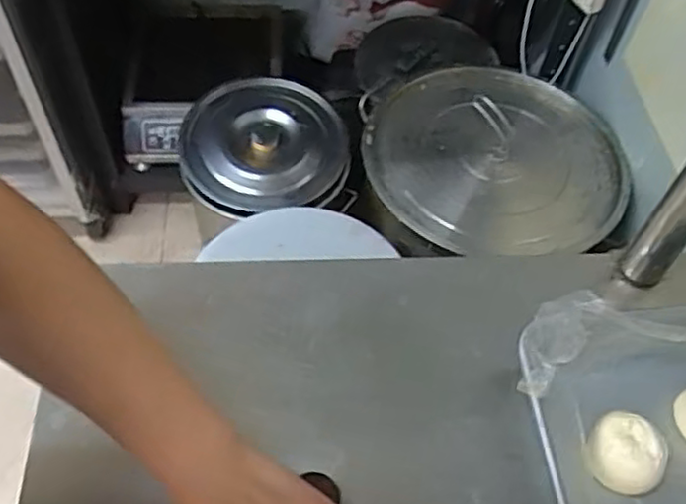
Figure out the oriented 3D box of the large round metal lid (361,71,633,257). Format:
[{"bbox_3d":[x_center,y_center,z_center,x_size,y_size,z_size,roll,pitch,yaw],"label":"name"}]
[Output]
[{"bbox_3d":[0.267,-0.179,1.224,0.476,0.054,0.419,23,57,11],"label":"large round metal lid"}]

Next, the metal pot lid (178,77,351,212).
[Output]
[{"bbox_3d":[-0.151,-0.217,1.319,0.322,0.047,0.307,2,56,-3],"label":"metal pot lid"}]

